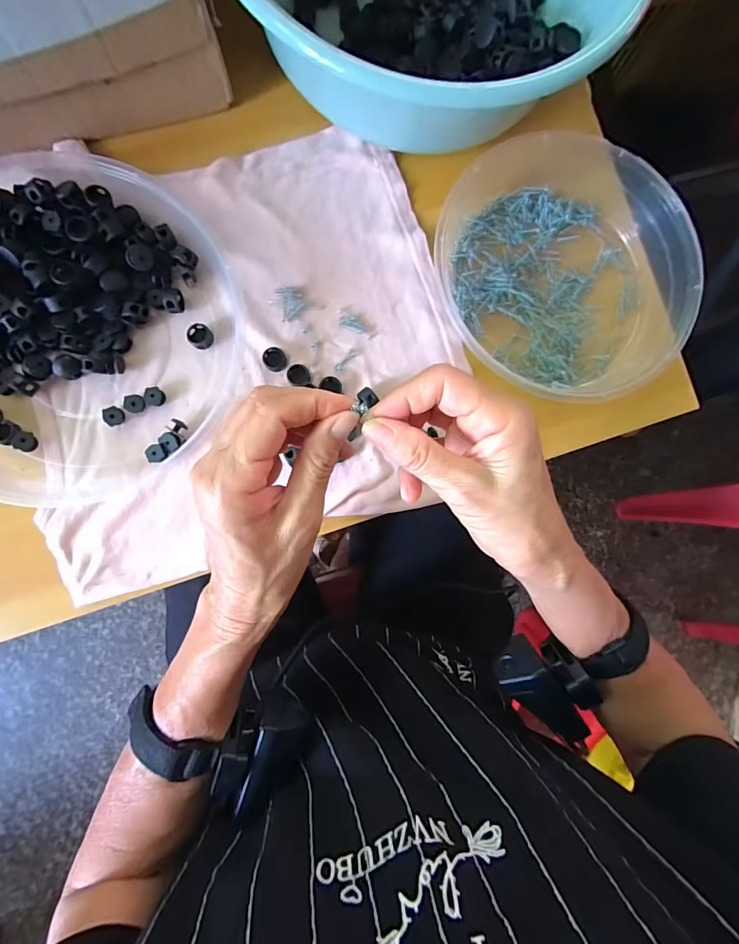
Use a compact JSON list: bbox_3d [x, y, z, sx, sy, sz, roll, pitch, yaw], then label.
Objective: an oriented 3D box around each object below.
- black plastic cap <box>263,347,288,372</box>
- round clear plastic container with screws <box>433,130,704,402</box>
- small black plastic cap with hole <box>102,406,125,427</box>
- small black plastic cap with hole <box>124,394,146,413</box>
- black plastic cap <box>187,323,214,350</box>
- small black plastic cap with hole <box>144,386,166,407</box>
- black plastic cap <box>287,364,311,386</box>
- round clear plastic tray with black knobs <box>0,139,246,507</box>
[{"bbox_3d":[-0.072,-0.085,0.318,0.017,0.007,0.017,0,86,-6],"label":"black plastic cap"},{"bbox_3d":[0.152,-0.159,0.330,0.193,0.038,0.212,-25,89,-7],"label":"round clear plastic container with screws"},{"bbox_3d":[-0.186,-0.040,0.304,0.012,0.010,0.013,0,86,-6],"label":"small black plastic cap with hole"},{"bbox_3d":[-0.171,-0.050,0.306,0.013,0.011,0.014,0,86,-6],"label":"small black plastic cap with hole"},{"bbox_3d":[-0.127,-0.102,0.313,0.017,0.009,0.019,-38,91,-7],"label":"black plastic cap"},{"bbox_3d":[-0.158,-0.055,0.307,0.013,0.009,0.013,-7,87,-7],"label":"small black plastic cap with hole"},{"bbox_3d":[-0.054,-0.074,0.318,0.017,0.008,0.014,-1,87,-6],"label":"black plastic cap"},{"bbox_3d":[-0.218,-0.105,0.291,0.245,0.030,0.226,0,86,-6],"label":"round clear plastic tray with black knobs"}]

